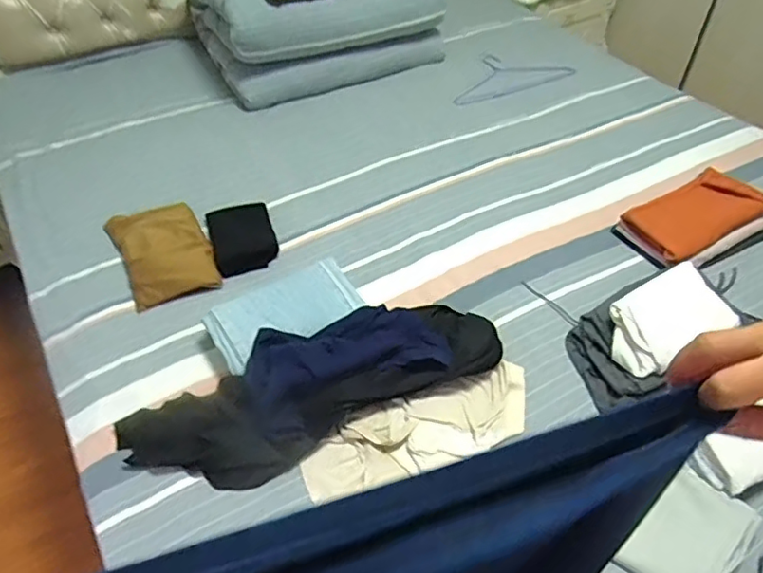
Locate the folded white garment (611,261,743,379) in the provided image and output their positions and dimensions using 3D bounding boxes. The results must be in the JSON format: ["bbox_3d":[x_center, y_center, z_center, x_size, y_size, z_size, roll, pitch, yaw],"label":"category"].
[{"bbox_3d":[0.496,0.059,1.008,0.228,0.070,0.141,-26,79,-24],"label":"folded white garment"}]

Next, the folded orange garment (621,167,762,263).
[{"bbox_3d":[0.662,-0.161,1.225,0.272,0.059,0.157,-24,51,-21],"label":"folded orange garment"}]

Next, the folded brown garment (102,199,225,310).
[{"bbox_3d":[-0.459,-0.082,1.217,0.180,0.046,0.293,-24,51,-21],"label":"folded brown garment"}]

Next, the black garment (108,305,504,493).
[{"bbox_3d":[-0.107,0.152,0.945,0.628,0.099,0.194,-19,49,-17],"label":"black garment"}]

